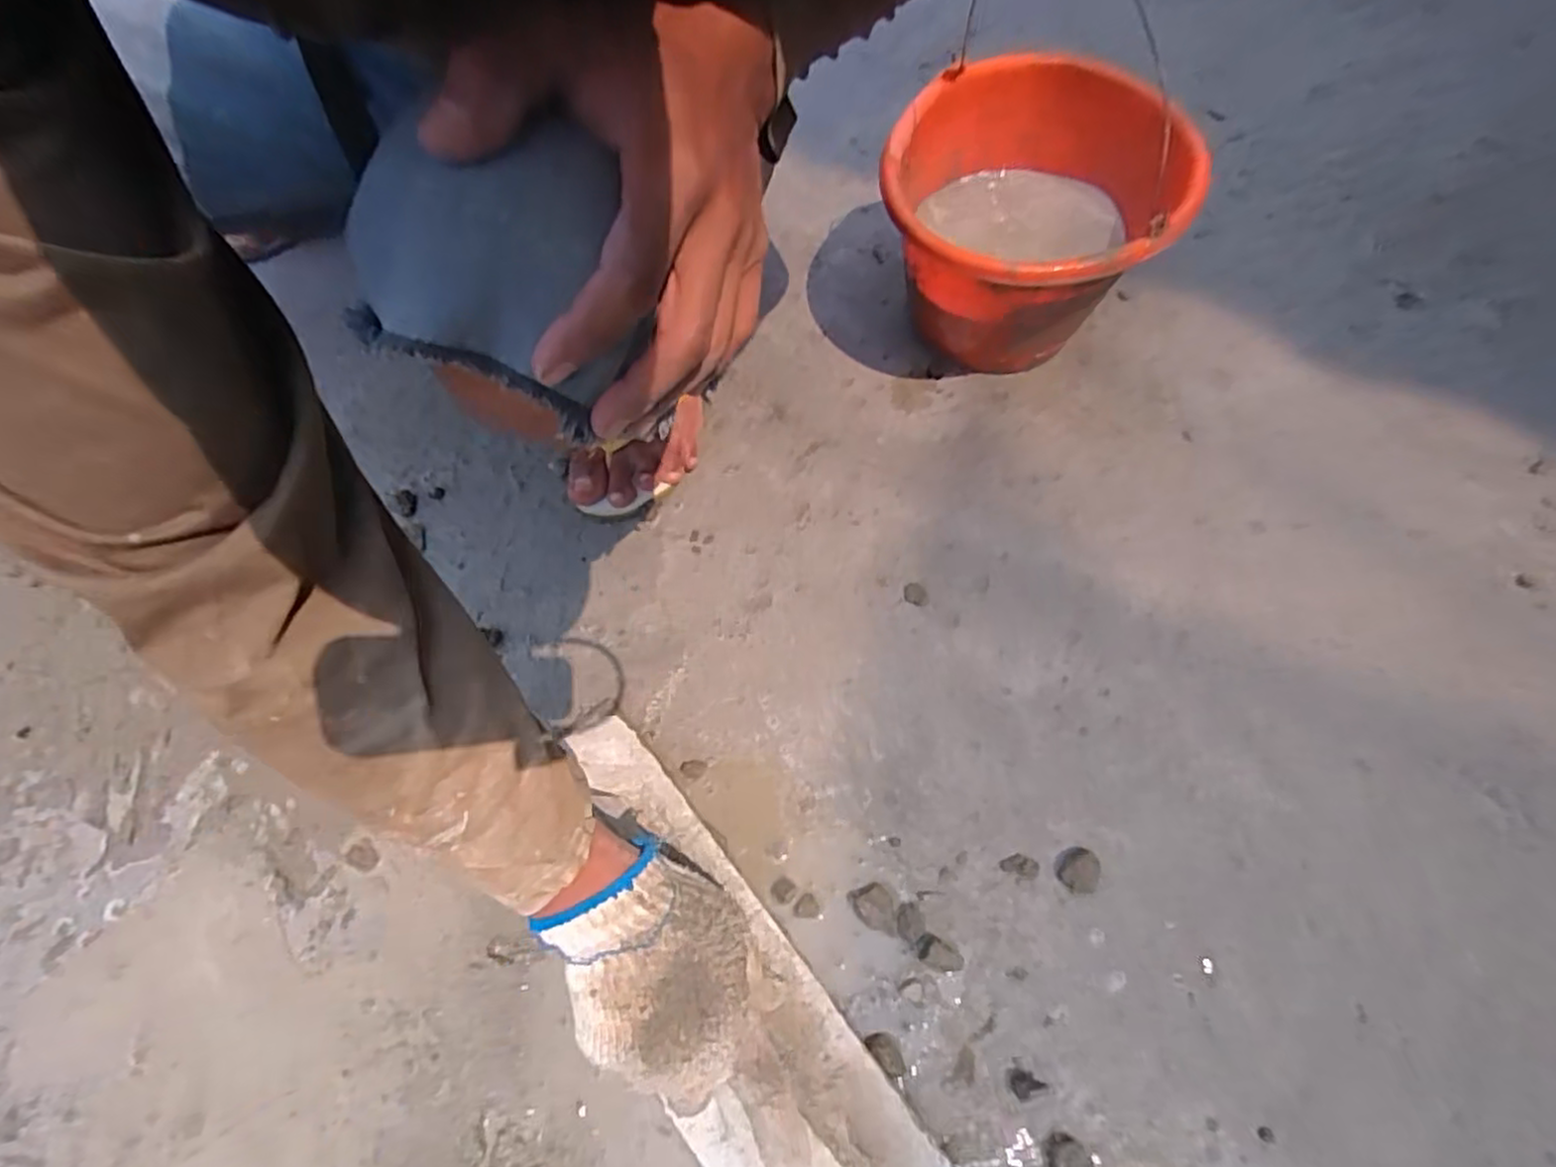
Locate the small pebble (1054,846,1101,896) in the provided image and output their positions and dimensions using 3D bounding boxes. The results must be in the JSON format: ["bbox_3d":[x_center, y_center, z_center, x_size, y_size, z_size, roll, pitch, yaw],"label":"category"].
[{"bbox_3d":[0.207,0.196,0.493,0.026,0.014,0.030,37,72,14],"label":"small pebble"}]

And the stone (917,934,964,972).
[{"bbox_3d":[0.107,0.245,0.472,0.028,0.013,0.017,24,69,9],"label":"stone"}]

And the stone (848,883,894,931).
[{"bbox_3d":[0.066,0.218,0.483,0.025,0.010,0.031,-30,70,-12],"label":"stone"}]

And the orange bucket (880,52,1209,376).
[{"bbox_3d":[0.205,-0.299,0.617,0.220,0.172,0.243,27,70,11],"label":"orange bucket"}]

